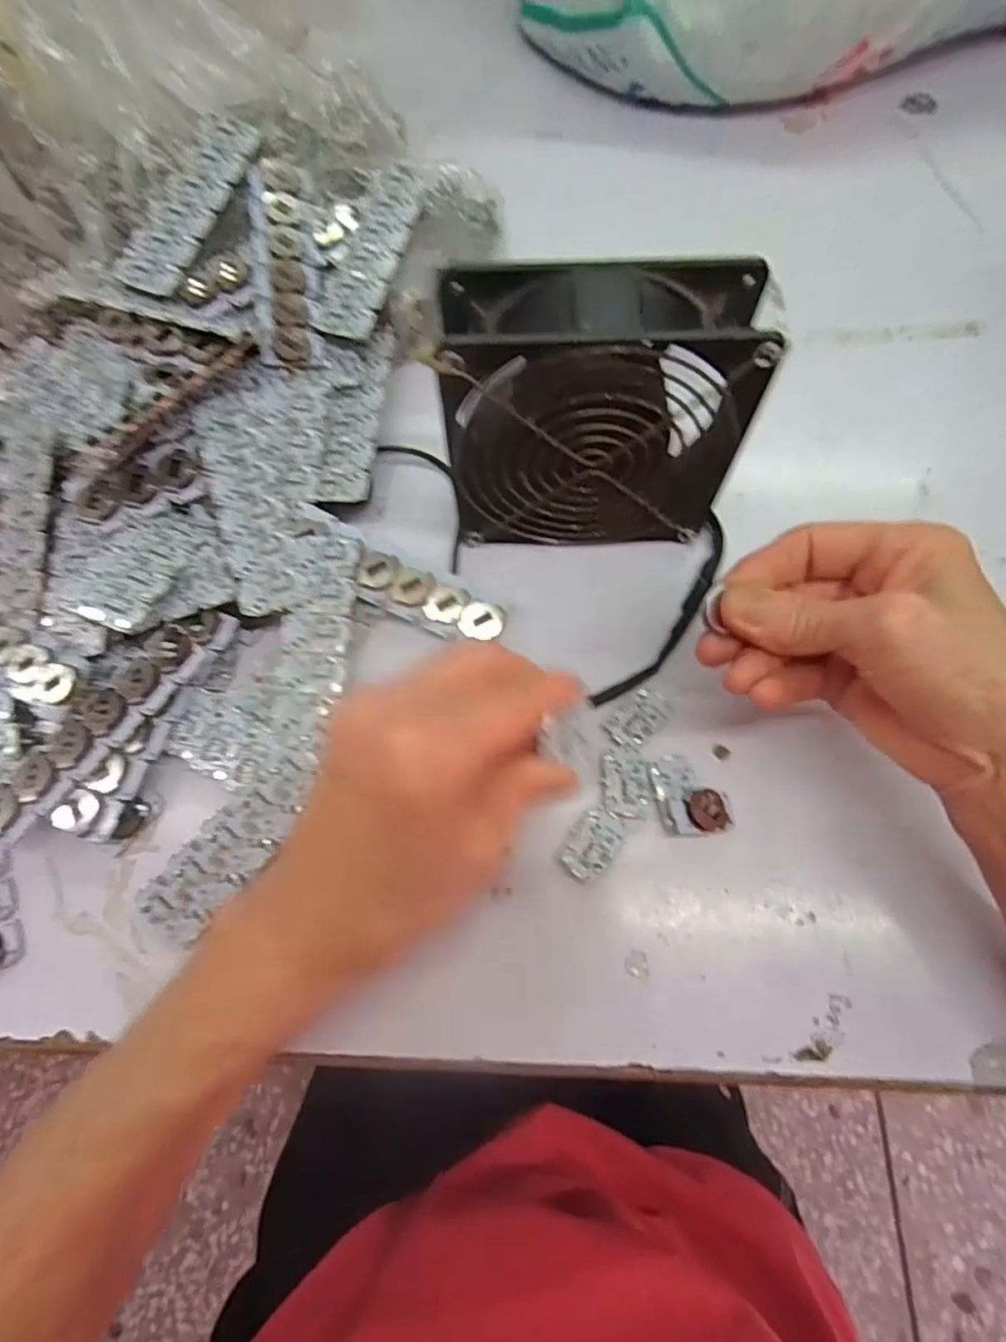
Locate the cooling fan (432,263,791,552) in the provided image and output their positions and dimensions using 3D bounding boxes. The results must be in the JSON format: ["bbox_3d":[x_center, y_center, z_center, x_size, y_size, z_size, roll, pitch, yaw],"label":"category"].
[{"bbox_3d":[0.036,-0.103,0.259,0.122,0.115,0.045,0,69,1],"label":"cooling fan"}]

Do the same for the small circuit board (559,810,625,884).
[{"bbox_3d":[0.036,0.071,0.252,0.019,0.005,0.028,30,73,11],"label":"small circuit board"}]

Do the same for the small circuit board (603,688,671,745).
[{"bbox_3d":[0.060,0.020,0.270,0.030,0.004,0.018,-40,74,-13],"label":"small circuit board"}]

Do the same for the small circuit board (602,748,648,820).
[{"bbox_3d":[0.052,0.046,0.260,0.018,0.004,0.030,3,70,2],"label":"small circuit board"}]

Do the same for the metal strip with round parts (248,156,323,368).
[{"bbox_3d":[-0.111,-0.206,0.313,0.029,0.005,0.109,-7,83,-4],"label":"metal strip with round parts"}]

